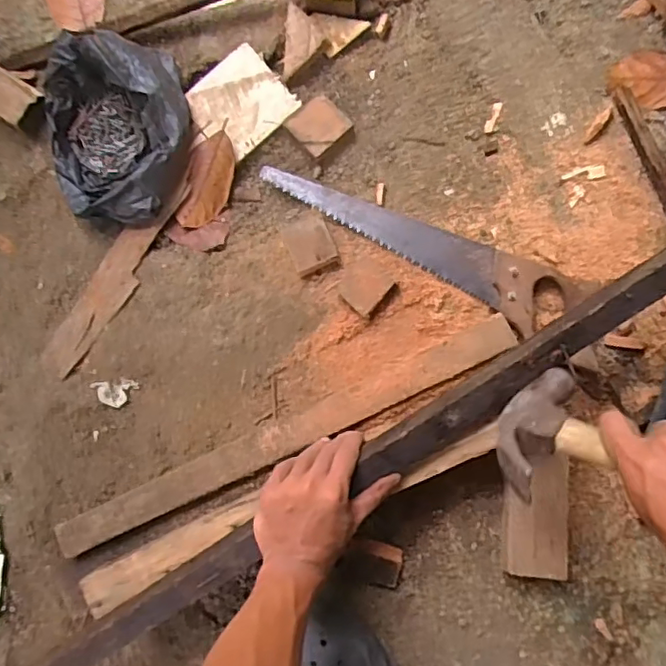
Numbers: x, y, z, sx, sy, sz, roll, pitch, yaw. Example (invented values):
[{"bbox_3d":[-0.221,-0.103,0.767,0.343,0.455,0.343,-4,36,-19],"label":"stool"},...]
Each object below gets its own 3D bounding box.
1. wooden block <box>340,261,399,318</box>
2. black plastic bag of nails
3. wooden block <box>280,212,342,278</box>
[{"bbox_3d":[0.036,-0.051,0.664,0.050,0.021,0.052,38,88,8],"label":"wooden block"},{"bbox_3d":[-0.258,-0.236,0.692,0.176,0.069,0.211,0,84,6],"label":"black plastic bag of nails"},{"bbox_3d":[-0.026,-0.103,0.682,0.051,0.014,0.072,-24,82,3],"label":"wooden block"}]

